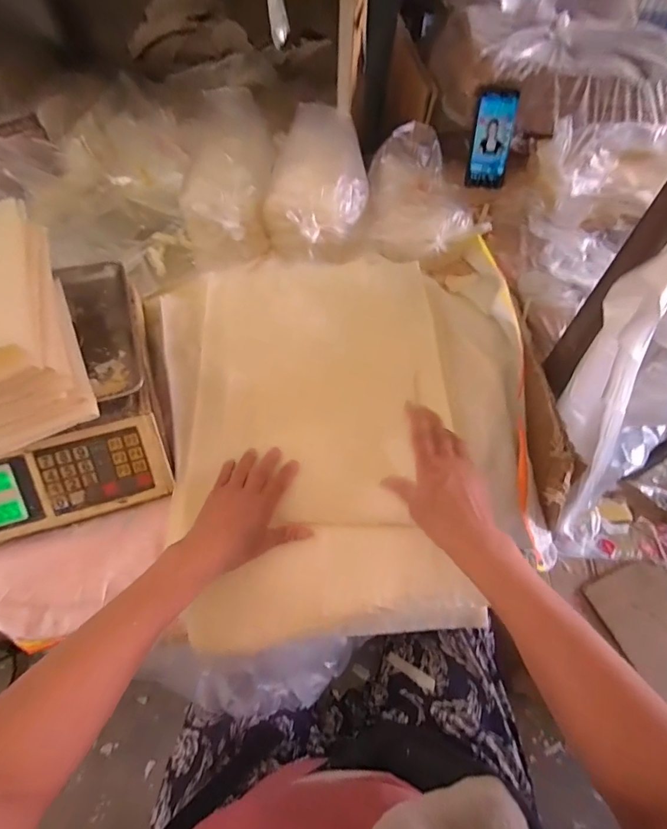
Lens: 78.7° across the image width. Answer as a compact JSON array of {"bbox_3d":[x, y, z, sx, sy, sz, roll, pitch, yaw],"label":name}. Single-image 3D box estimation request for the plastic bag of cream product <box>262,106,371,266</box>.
[{"bbox_3d":[-0.017,-0.423,0.706,0.160,0.096,0.315,9,73,5],"label":"plastic bag of cream product"}]

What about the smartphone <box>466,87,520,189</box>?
[{"bbox_3d":[0.303,-0.521,0.775,0.077,0.155,0.015,2,26,-4],"label":"smartphone"}]

